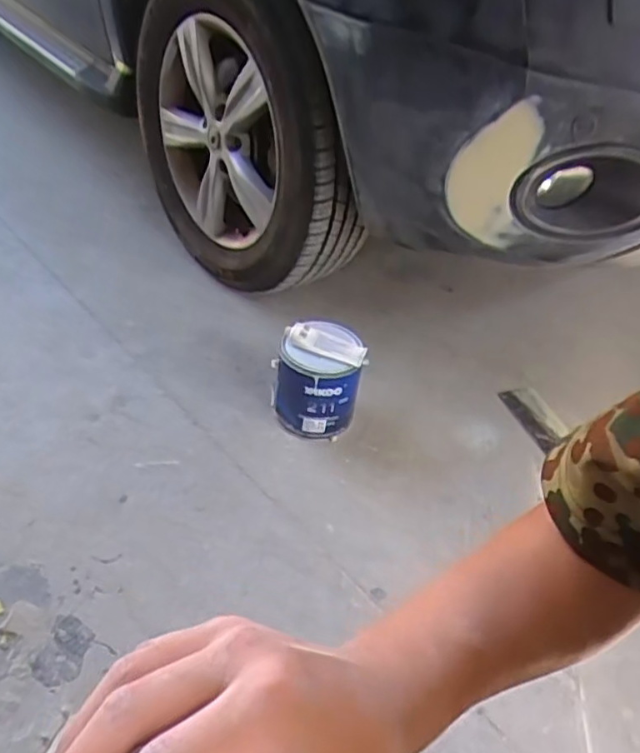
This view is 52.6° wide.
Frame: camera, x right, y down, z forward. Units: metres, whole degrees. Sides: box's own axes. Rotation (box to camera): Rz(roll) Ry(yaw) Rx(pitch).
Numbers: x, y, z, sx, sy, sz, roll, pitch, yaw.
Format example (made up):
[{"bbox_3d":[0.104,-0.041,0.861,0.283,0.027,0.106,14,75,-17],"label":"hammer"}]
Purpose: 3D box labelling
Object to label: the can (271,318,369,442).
[{"bbox_3d":[-0.005,0.007,1.150,0.153,0.174,0.131,3,40,-6],"label":"can"}]

